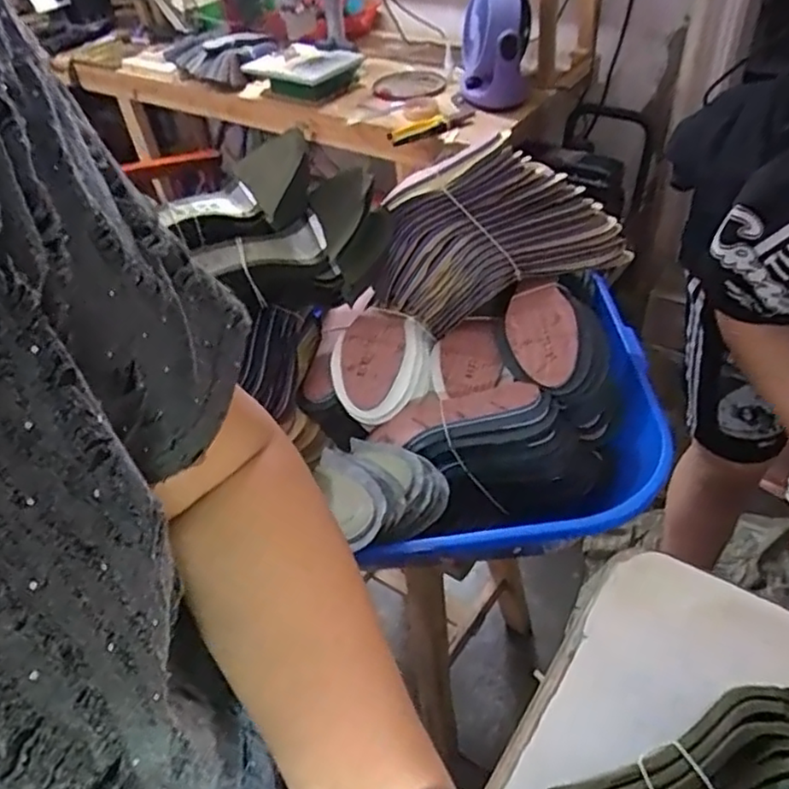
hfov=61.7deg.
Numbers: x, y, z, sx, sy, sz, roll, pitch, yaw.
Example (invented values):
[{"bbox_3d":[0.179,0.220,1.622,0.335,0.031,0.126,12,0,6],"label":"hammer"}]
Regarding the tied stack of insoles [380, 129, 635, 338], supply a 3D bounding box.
[{"bbox_3d":[0.121,-0.194,0.792,0.288,0.168,0.095,-6,42,0],"label":"tied stack of insoles"}]

